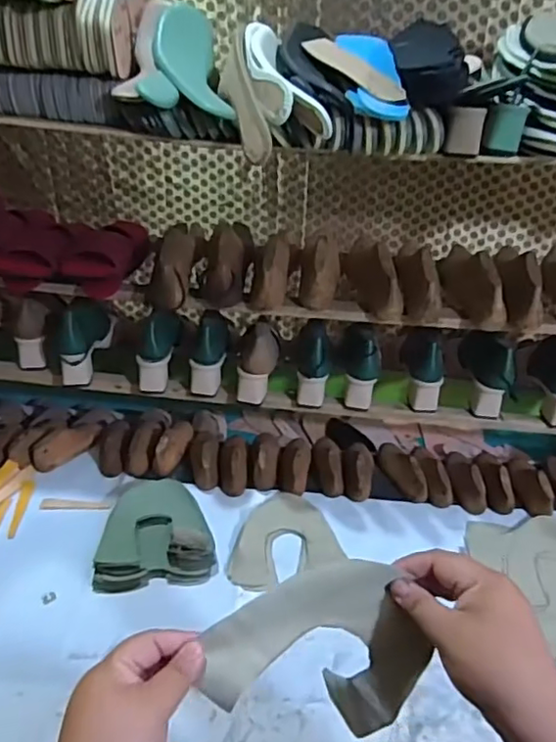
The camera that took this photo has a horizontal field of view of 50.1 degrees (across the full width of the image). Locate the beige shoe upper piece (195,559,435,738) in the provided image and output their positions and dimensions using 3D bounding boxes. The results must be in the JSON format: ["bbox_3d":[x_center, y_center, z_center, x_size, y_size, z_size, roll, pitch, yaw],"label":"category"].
[{"bbox_3d":[0.027,0.214,0.448,0.157,0.129,0.067,-2,36,-8],"label":"beige shoe upper piece"}]

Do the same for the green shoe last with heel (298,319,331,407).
[{"bbox_3d":[0.063,-0.013,1.052,0.060,0.152,0.088,3,5,-2],"label":"green shoe last with heel"}]

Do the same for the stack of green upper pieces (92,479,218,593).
[{"bbox_3d":[-0.188,0.240,0.916,0.173,0.045,0.190,-3,36,-9],"label":"stack of green upper pieces"}]

